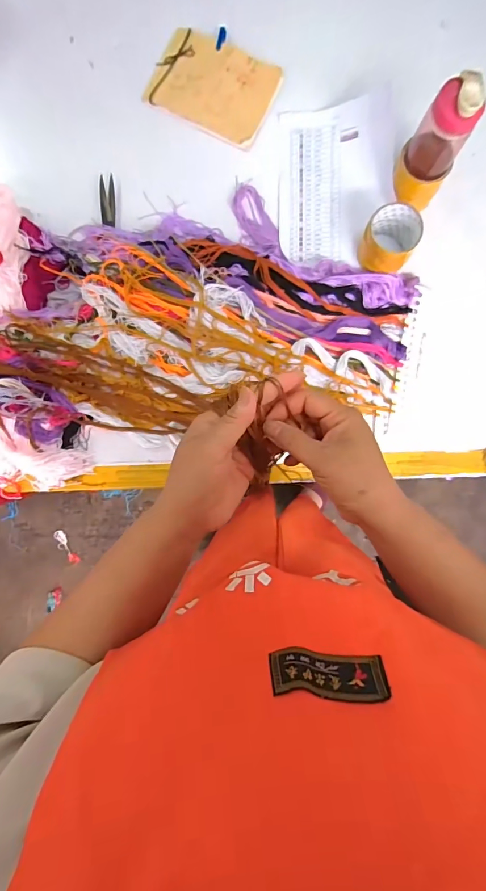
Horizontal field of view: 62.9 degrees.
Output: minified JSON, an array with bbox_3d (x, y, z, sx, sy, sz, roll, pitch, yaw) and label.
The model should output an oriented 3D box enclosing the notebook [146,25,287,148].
[{"bbox_3d":[-0.053,-0.623,0.689,0.212,0.010,0.150,29,90,4],"label":"notebook"}]

